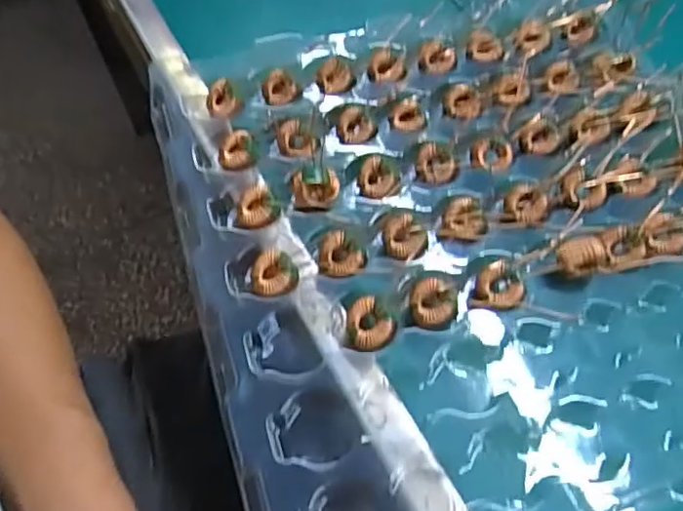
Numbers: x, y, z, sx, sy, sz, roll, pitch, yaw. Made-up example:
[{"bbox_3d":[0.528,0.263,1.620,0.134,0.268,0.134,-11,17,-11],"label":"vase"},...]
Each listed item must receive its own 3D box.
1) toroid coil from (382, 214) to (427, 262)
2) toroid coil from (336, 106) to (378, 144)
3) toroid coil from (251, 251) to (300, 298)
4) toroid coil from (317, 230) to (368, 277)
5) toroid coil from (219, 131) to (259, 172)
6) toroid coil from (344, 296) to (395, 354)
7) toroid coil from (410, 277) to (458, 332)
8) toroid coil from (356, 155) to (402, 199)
[{"bbox_3d":[0.030,-0.008,0.278,0.020,0.007,0.021,0,60,0],"label":"toroid coil"},{"bbox_3d":[0.007,-0.069,0.312,0.020,0.011,0.021,0,60,0],"label":"toroid coil"},{"bbox_3d":[-0.030,0.009,0.263,0.021,0.007,0.024,-28,63,-15],"label":"toroid coil"},{"bbox_3d":[0.000,0.000,0.271,0.023,0.008,0.019,39,67,20],"label":"toroid coil"},{"bbox_3d":[-0.053,-0.054,0.300,0.020,0.006,0.023,-15,61,-8],"label":"toroid coil"},{"bbox_3d":[0.013,0.030,0.253,0.021,0.010,0.023,8,60,5],"label":"toroid coil"},{"bbox_3d":[0.041,0.021,0.259,0.020,0.008,0.022,0,60,0],"label":"toroid coil"},{"bbox_3d":[0.019,-0.040,0.297,0.021,0.007,0.023,0,60,0],"label":"toroid coil"}]

